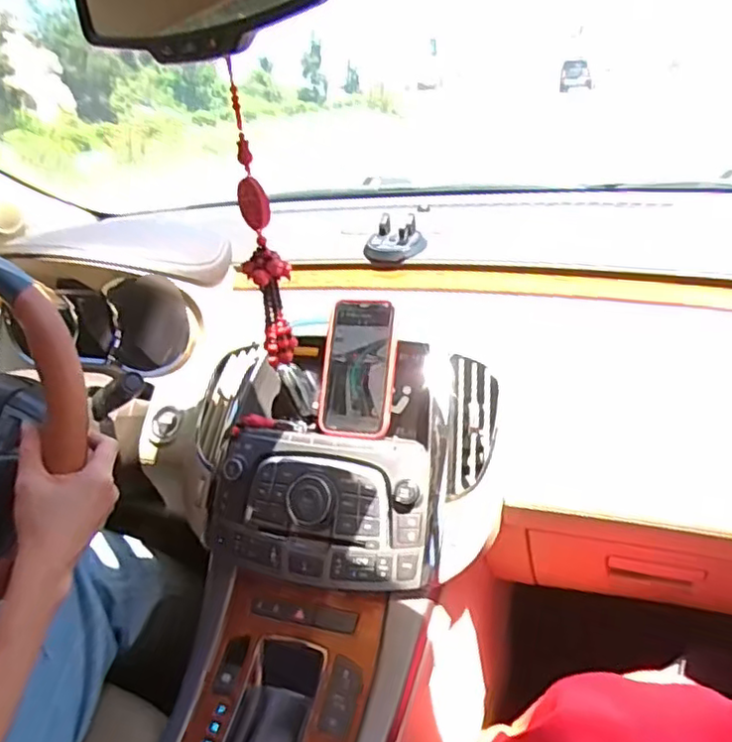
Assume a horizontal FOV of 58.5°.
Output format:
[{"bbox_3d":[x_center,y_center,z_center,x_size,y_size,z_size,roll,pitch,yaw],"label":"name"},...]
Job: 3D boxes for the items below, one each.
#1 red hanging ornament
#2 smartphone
[{"bbox_3d":[-0.092,-0.121,0.563,0.036,0.242,0.032,-12,25,-8],"label":"red hanging ornament"},{"bbox_3d":[-0.009,-0.004,0.722,0.080,0.151,0.018,5,-6,17],"label":"smartphone"}]

